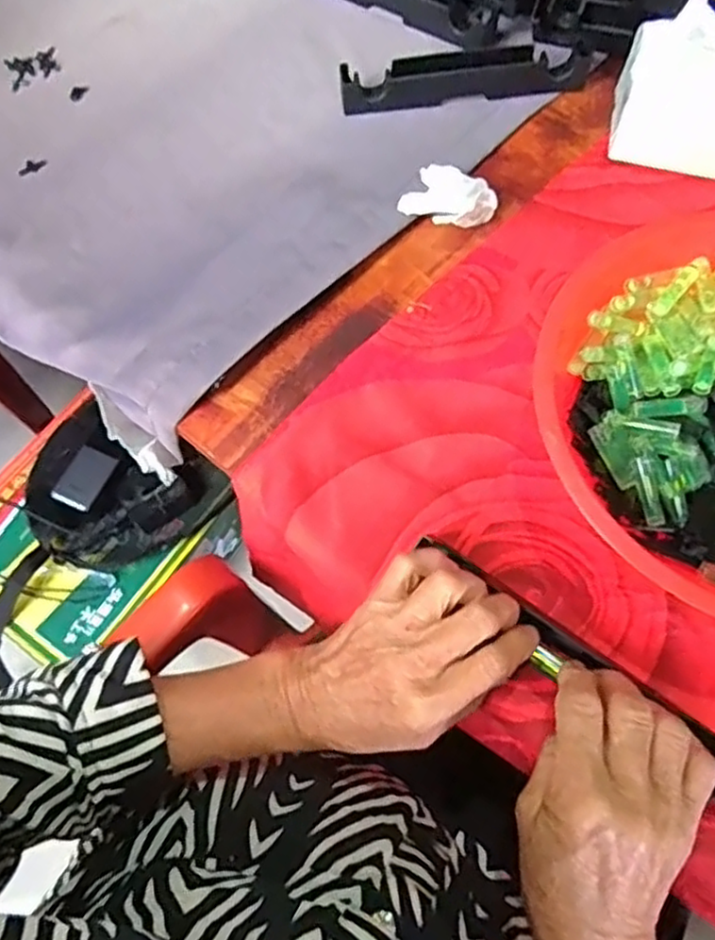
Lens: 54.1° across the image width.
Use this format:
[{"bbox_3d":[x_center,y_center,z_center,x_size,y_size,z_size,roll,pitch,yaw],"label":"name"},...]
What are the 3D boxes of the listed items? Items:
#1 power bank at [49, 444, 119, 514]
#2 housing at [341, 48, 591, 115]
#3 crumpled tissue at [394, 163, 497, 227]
[{"bbox_3d":[-0.334,0.010,0.859,0.049,0.013,0.077,37,79,-6],"label":"power bank"},{"bbox_3d":[0.084,-0.307,0.554,0.191,0.030,0.026,-7,66,-3],"label":"housing"},{"bbox_3d":[0.065,-0.193,0.501,0.055,0.031,0.048,34,70,14],"label":"crumpled tissue"}]

